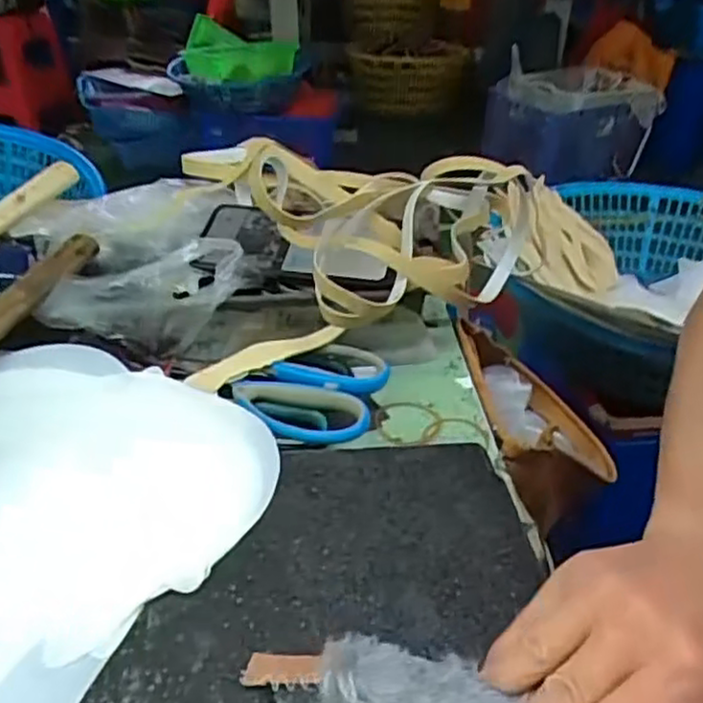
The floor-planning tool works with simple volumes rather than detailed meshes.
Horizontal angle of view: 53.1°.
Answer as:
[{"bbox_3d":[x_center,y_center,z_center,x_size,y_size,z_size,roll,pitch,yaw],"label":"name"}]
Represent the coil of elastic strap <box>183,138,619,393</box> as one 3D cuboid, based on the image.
[{"bbox_3d":[0.021,-0.076,0.532,0.275,0.111,0.180,-2,34,-6],"label":"coil of elastic strap"}]

